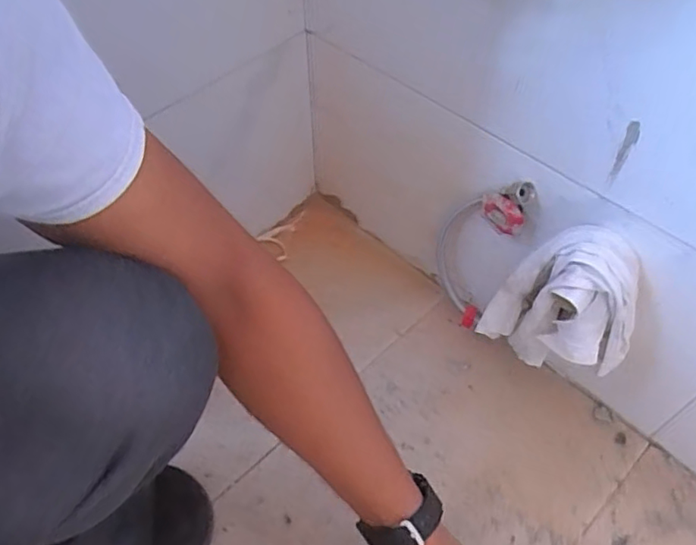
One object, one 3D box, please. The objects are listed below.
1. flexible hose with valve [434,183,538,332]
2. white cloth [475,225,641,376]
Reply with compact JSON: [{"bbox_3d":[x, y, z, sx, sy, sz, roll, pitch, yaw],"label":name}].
[{"bbox_3d":[0.148,-0.025,0.679,0.035,0.251,0.083,-26,61,-17],"label":"flexible hose with valve"},{"bbox_3d":[0.216,0.032,0.569,0.132,0.155,0.078,35,60,22],"label":"white cloth"}]

